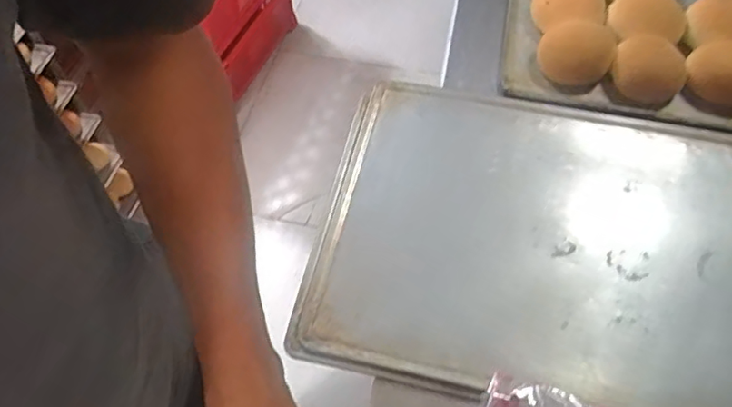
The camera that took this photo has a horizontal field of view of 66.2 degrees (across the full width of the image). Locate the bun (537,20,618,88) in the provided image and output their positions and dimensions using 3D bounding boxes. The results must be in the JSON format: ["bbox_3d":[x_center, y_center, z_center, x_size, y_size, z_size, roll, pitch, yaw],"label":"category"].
[{"bbox_3d":[0.250,-0.181,0.674,0.087,0.040,0.071,22,60,16],"label":"bun"}]

